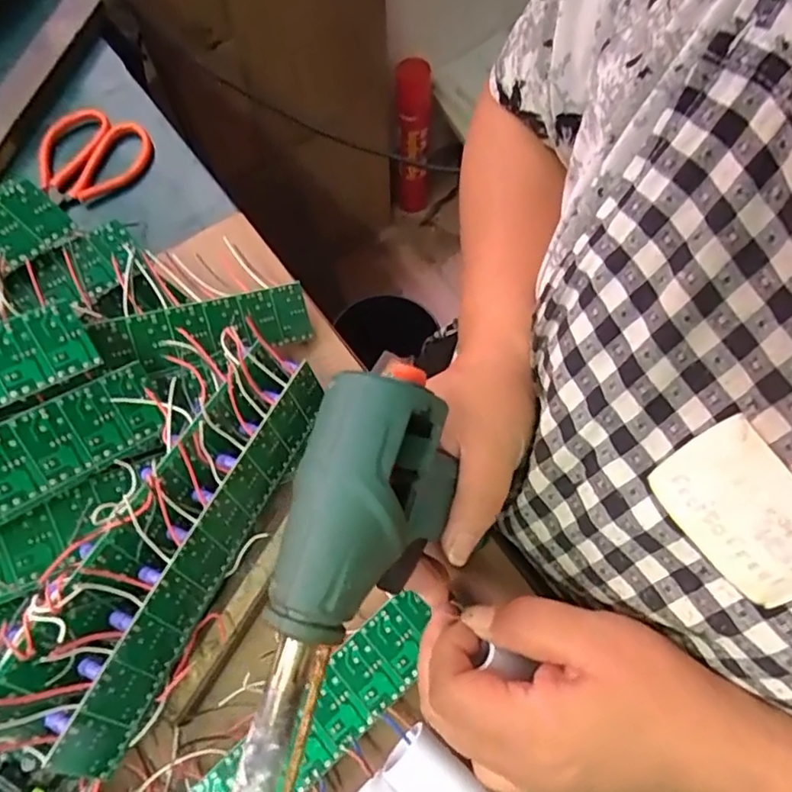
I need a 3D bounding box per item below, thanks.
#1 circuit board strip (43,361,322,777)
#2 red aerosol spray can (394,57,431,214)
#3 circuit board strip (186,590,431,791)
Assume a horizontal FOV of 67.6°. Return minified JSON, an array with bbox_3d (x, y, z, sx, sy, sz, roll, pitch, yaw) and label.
[{"bbox_3d":[-0.086,0.072,0.286,0.006,0.039,0.198,9,55,29],"label":"circuit board strip"},{"bbox_3d":[0.033,-0.476,1.124,0.063,0.319,0.060,-4,67,-1],"label":"red aerosol spray can"},{"bbox_3d":[-0.052,0.165,0.272,0.181,0.012,0.036,-40,72,-15],"label":"circuit board strip"}]

